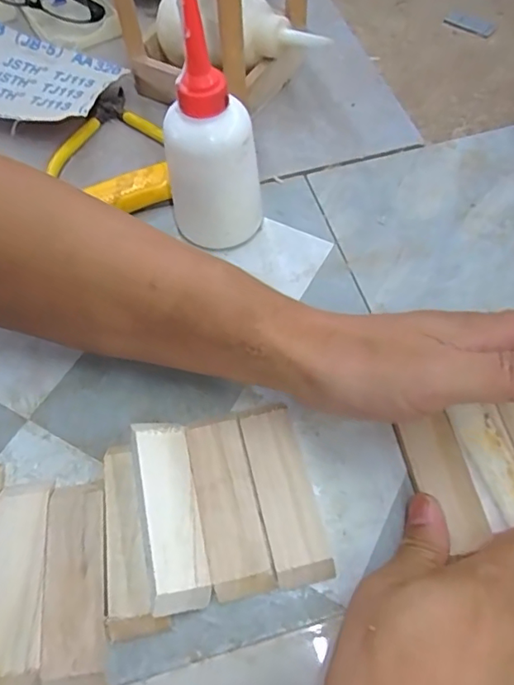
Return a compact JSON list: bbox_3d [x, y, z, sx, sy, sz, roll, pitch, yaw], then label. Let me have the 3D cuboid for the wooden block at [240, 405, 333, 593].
[{"bbox_3d":[0.014,0.081,0.284,0.028,0.009,0.092,-14,59,-4],"label":"wooden block"}]

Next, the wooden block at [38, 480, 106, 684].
[{"bbox_3d":[-0.092,0.120,0.265,0.031,0.008,0.098,-8,59,-1],"label":"wooden block"}]

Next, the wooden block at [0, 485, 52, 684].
[{"bbox_3d":[-0.122,0.120,0.266,0.029,0.007,0.098,-8,59,0],"label":"wooden block"}]

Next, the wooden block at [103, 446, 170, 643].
[{"bbox_3d":[-0.066,0.100,0.274,0.026,0.009,0.094,-10,59,-2],"label":"wooden block"}]

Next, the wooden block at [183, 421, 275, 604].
[{"bbox_3d":[-0.016,0.086,0.281,0.030,0.008,0.091,-13,59,-4],"label":"wooden block"}]

